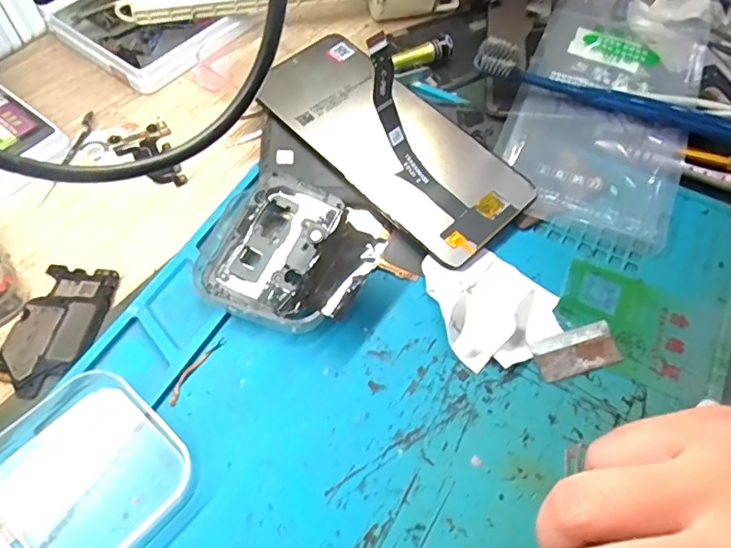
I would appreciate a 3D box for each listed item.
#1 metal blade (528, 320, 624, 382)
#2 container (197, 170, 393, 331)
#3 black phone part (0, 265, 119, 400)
[{"bbox_3d":[0.095,0.034,0.247,0.038,0.004,0.020,-16,64,-7],"label":"metal blade"},{"bbox_3d":[-0.036,-0.009,0.257,0.075,0.025,0.066,23,60,11],"label":"container"},{"bbox_3d":[-0.141,0.024,0.251,0.037,0.006,0.064,7,58,2],"label":"black phone part"}]

